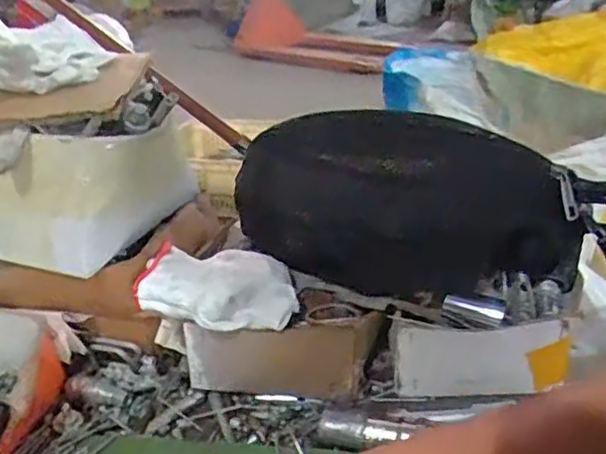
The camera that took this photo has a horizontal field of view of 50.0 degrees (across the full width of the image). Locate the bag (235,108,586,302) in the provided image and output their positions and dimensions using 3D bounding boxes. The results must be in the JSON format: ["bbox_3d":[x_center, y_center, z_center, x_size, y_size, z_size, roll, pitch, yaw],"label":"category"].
[{"bbox_3d":[0.075,-0.015,0.479,0.247,0.120,0.076,4,26,16],"label":"bag"}]

